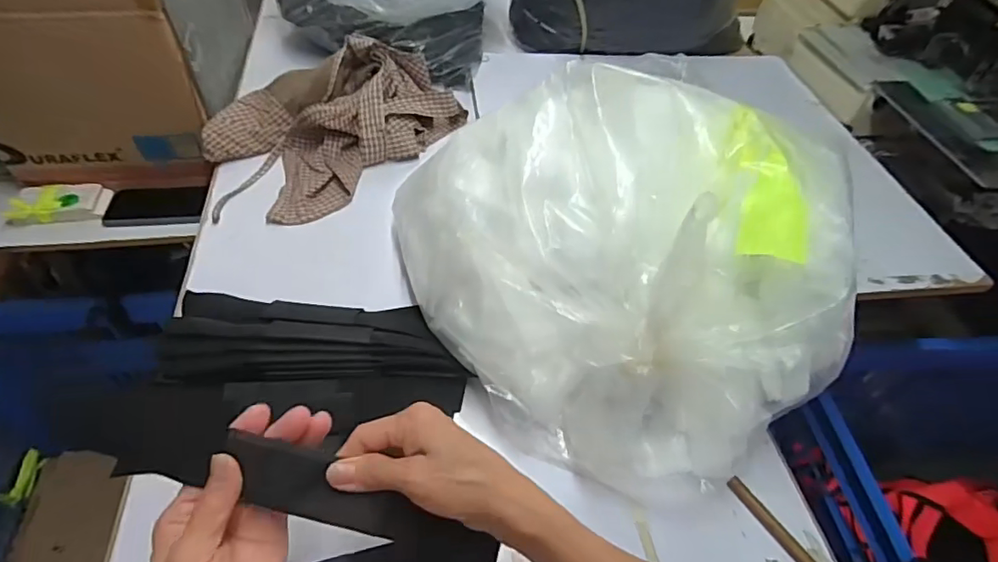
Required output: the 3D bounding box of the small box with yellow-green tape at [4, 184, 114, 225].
[{"bbox_3d":[-0.653,-0.116,0.810,0.122,0.031,0.062,-5,49,-8],"label":"small box with yellow-green tape"}]

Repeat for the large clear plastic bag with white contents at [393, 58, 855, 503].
[{"bbox_3d":[0.112,-0.042,0.545,0.338,0.256,0.436,-26,55,-24],"label":"large clear plastic bag with white contents"}]

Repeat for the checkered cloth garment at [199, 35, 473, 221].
[{"bbox_3d":[-0.258,-0.234,0.795,0.233,0.105,0.367,34,54,24],"label":"checkered cloth garment"}]

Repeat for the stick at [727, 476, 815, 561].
[{"bbox_3d":[0.258,0.234,0.484,0.015,0.010,0.132,-25,55,-24],"label":"stick"}]

